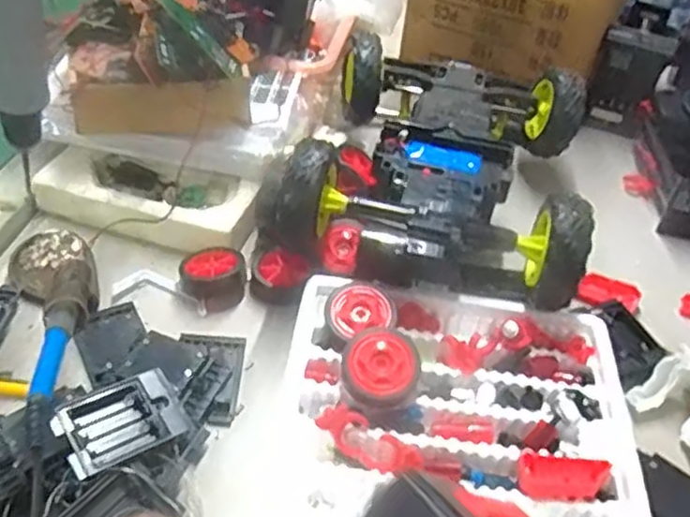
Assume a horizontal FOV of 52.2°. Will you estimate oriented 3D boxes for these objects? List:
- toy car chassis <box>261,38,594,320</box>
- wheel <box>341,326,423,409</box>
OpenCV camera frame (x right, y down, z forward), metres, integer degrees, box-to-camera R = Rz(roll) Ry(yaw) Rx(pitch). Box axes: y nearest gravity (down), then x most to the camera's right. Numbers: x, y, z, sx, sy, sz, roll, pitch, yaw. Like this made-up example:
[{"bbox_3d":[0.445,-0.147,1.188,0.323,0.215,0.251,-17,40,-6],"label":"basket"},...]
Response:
[{"bbox_3d":[0.089,-0.091,0.685,0.259,0.131,0.341,13,43,7],"label":"toy car chassis"},{"bbox_3d":[0.026,0.082,0.522,0.056,0.031,0.055,4,43,-3],"label":"wheel"}]

